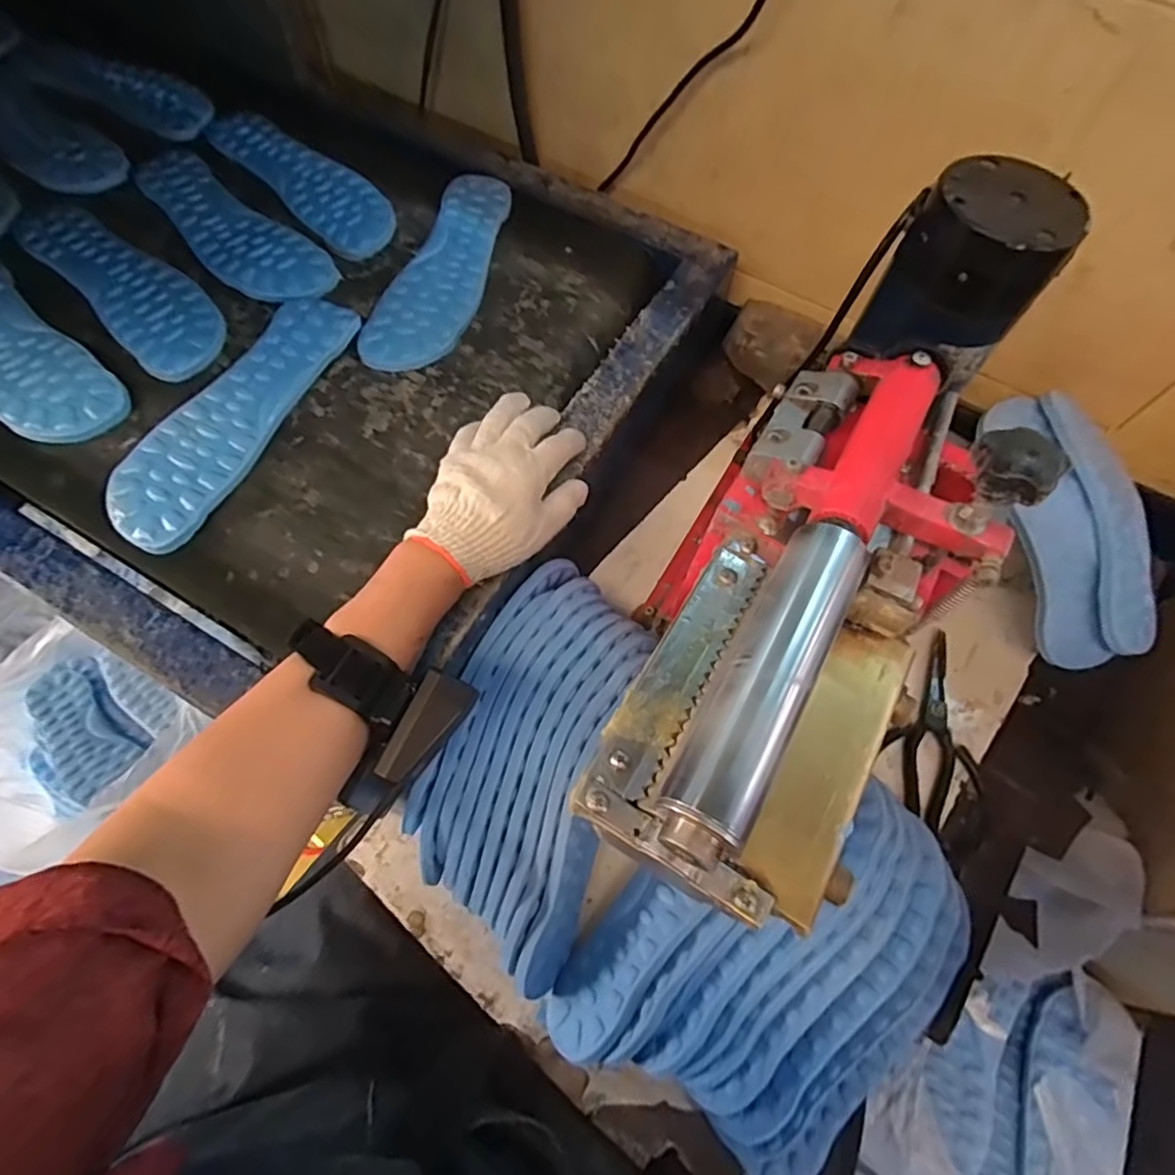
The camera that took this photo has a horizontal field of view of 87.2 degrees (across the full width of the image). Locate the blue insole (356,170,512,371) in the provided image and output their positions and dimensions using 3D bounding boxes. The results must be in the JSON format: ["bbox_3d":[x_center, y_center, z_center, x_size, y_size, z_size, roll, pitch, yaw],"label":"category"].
[{"bbox_3d":[-0.130,-0.299,0.578,0.077,0.013,0.258,16,66,5],"label":"blue insole"}]

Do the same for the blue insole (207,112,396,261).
[{"bbox_3d":[-0.290,-0.418,0.630,0.256,0.013,0.081,42,70,15],"label":"blue insole"}]

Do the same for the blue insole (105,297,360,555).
[{"bbox_3d":[-0.285,-0.145,0.497,0.083,0.014,0.254,22,66,8],"label":"blue insole"}]

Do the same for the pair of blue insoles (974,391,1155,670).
[{"bbox_3d":[0.395,-0.051,0.507,0.089,0.075,0.223,0,65,-3],"label":"pair of blue insoles"}]

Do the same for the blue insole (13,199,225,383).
[{"bbox_3d":[-0.415,-0.277,0.550,0.264,0.011,0.081,41,70,15],"label":"blue insole"}]

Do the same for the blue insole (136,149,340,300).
[{"bbox_3d":[-0.347,-0.347,0.591,0.260,0.007,0.081,39,70,14],"label":"blue insole"}]

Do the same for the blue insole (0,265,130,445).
[{"bbox_3d":[-0.489,-0.208,0.514,0.263,0.013,0.081,40,70,15],"label":"blue insole"}]

